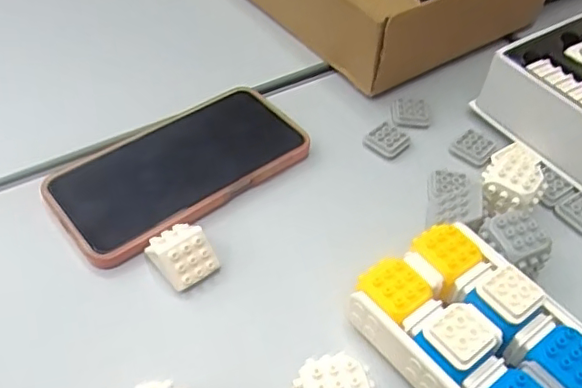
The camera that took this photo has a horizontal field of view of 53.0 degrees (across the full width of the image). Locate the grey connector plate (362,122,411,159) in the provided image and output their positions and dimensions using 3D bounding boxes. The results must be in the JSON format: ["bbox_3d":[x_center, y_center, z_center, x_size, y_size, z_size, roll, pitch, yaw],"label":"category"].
[{"bbox_3d":[0.070,-0.040,0.423,0.028,0.008,0.026,-35,60,-30],"label":"grey connector plate"}]

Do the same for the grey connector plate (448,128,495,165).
[{"bbox_3d":[0.133,-0.034,0.423,0.026,0.008,0.023,33,54,23],"label":"grey connector plate"}]

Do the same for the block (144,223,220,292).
[{"bbox_3d":[-0.065,0.034,0.340,0.031,0.019,0.037,-31,58,-27],"label":"block"}]

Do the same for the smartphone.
[{"bbox_3d":[-0.073,-0.020,0.388,0.165,0.013,0.085,-29,57,-24],"label":"smartphone"}]

